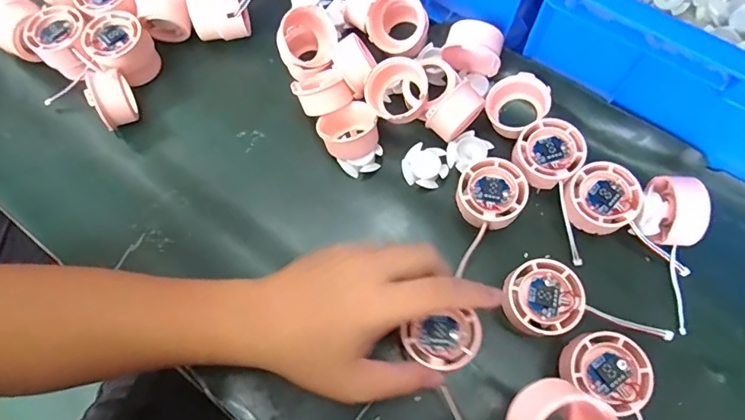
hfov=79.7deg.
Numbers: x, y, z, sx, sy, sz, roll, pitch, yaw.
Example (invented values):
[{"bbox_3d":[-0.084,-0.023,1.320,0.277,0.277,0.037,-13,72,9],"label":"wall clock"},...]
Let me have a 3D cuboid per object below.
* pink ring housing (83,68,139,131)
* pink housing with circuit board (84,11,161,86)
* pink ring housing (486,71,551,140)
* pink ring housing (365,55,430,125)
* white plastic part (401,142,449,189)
[{"bbox_3d":[-0.236,-0.103,0.413,0.027,0.054,0.045,-7,71,-1],"label":"pink ring housing"},{"bbox_3d":[-0.239,-0.155,0.429,0.052,0.041,0.052,-1,71,1],"label":"pink housing with circuit board"},{"bbox_3d":[0.130,-0.096,0.402,0.050,0.038,0.047,-1,71,1],"label":"pink ring housing"},{"bbox_3d":[0.022,-0.100,0.391,0.050,0.031,0.051,-24,72,-7],"label":"pink ring housing"},{"bbox_3d":[0.048,-0.040,0.398,0.040,0.006,0.037,-1,74,2],"label":"white plastic part"}]

